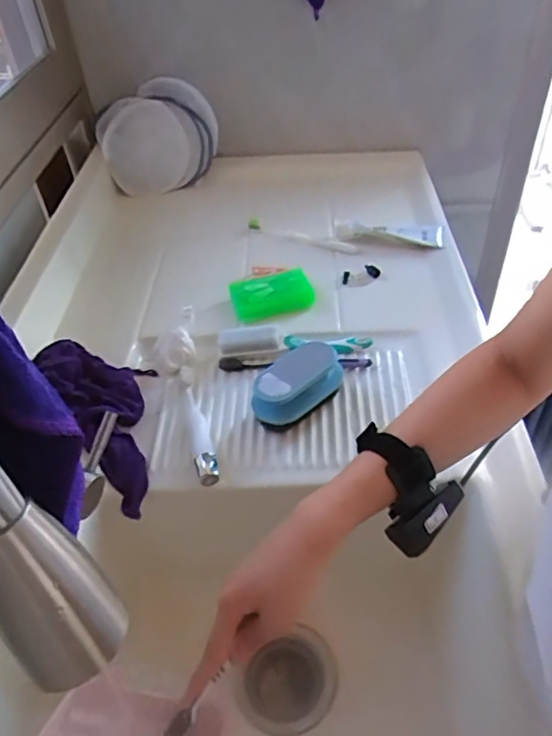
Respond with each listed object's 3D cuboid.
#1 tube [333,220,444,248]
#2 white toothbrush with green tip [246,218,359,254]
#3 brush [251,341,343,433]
[{"bbox_3d":[0.170,-0.207,0.853,0.162,0.025,0.041,8,45,11],"label":"tube"},{"bbox_3d":[0.040,-0.205,0.870,0.181,0.019,0.026,16,47,21],"label":"white toothbrush with green tip"},{"bbox_3d":[0.023,0.021,0.617,0.113,0.046,0.061,-34,52,-28],"label":"brush"}]

